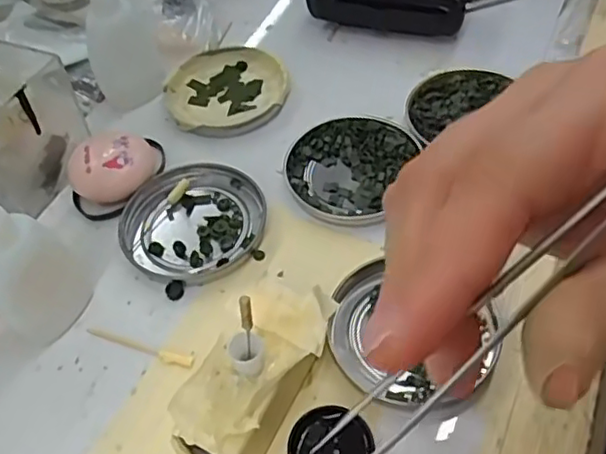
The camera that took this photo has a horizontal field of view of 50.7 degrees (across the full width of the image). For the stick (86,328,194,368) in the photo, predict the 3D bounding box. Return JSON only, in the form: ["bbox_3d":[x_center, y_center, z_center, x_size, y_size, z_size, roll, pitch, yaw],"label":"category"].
[{"bbox_3d":[-0.081,0.058,0.312,0.058,0.004,0.007,12,54,15],"label":"stick"}]

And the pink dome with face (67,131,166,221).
[{"bbox_3d":[-0.108,-0.034,0.373,0.057,0.023,0.045,-25,54,-13],"label":"pink dome with face"}]

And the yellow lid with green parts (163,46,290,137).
[{"bbox_3d":[-0.051,-0.092,0.422,0.078,0.007,0.080,-3,52,4],"label":"yellow lid with green parts"}]

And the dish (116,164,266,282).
[{"bbox_3d":[-0.061,-0.004,0.356,0.075,0.007,0.080,-3,52,4],"label":"dish"}]

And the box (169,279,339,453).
[{"bbox_3d":[-0.019,0.066,0.275,0.043,0.042,0.086,18,56,19],"label":"box"}]

